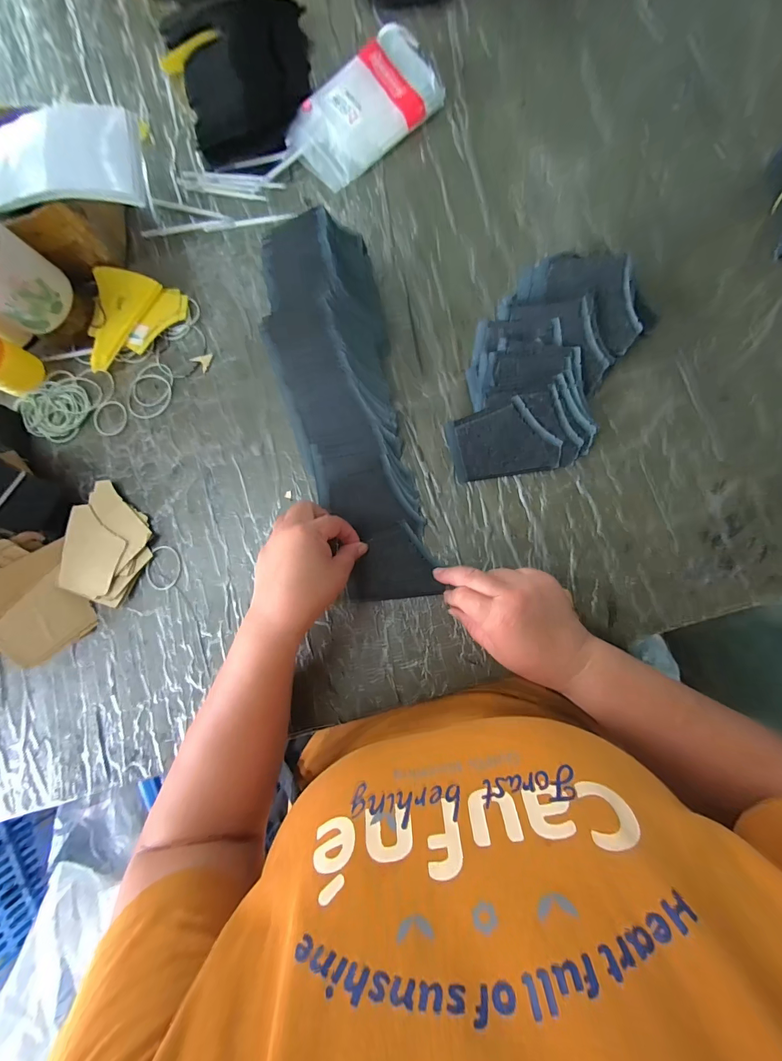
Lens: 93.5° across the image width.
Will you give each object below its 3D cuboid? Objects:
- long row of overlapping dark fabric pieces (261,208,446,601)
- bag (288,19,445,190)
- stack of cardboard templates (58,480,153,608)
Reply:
[{"bbox_3d":[-0.043,-0.126,0.382,0.118,0.049,0.389,-15,92,4],"label":"long row of overlapping dark fabric pieces"},{"bbox_3d":[-0.032,-0.479,0.421,0.171,0.033,0.096,-37,83,2],"label":"bag"},{"bbox_3d":[-0.315,0.015,0.408,0.089,0.023,0.119,19,87,7],"label":"stack of cardboard templates"}]

